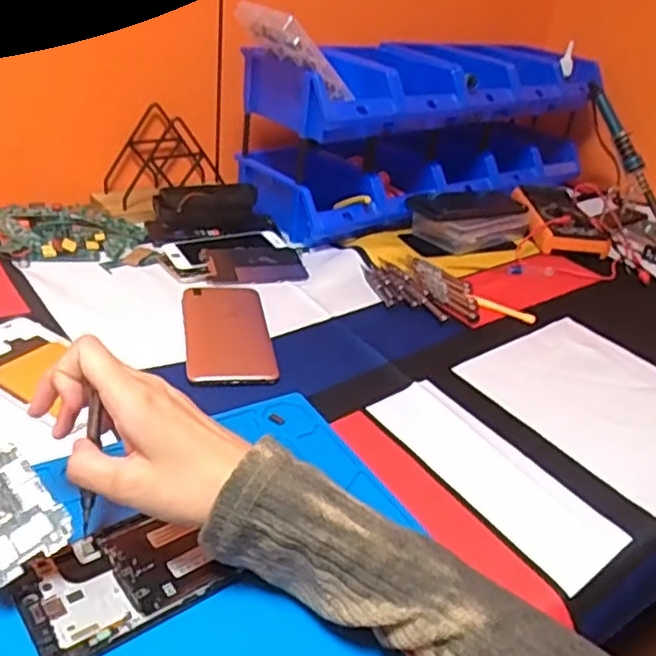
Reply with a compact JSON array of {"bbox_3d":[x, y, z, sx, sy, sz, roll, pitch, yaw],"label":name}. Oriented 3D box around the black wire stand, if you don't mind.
[{"bbox_3d":[-0.199,-0.217,0.845,0.154,0.092,0.080,-20,40,-36],"label":"black wire stand"}]

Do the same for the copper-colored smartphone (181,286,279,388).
[{"bbox_3d":[-0.091,0.002,0.610,0.076,0.008,0.155,-2,32,-13],"label":"copper-colored smartphone"}]

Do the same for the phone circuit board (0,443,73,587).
[{"bbox_3d":[-0.168,0.096,0.356,0.046,0.004,0.067,-29,63,-28],"label":"phone circuit board"}]

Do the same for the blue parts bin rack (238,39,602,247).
[{"bbox_3d":[0.158,-0.277,0.933,0.555,0.199,0.148,-19,39,-34],"label":"blue parts bin rack"}]

